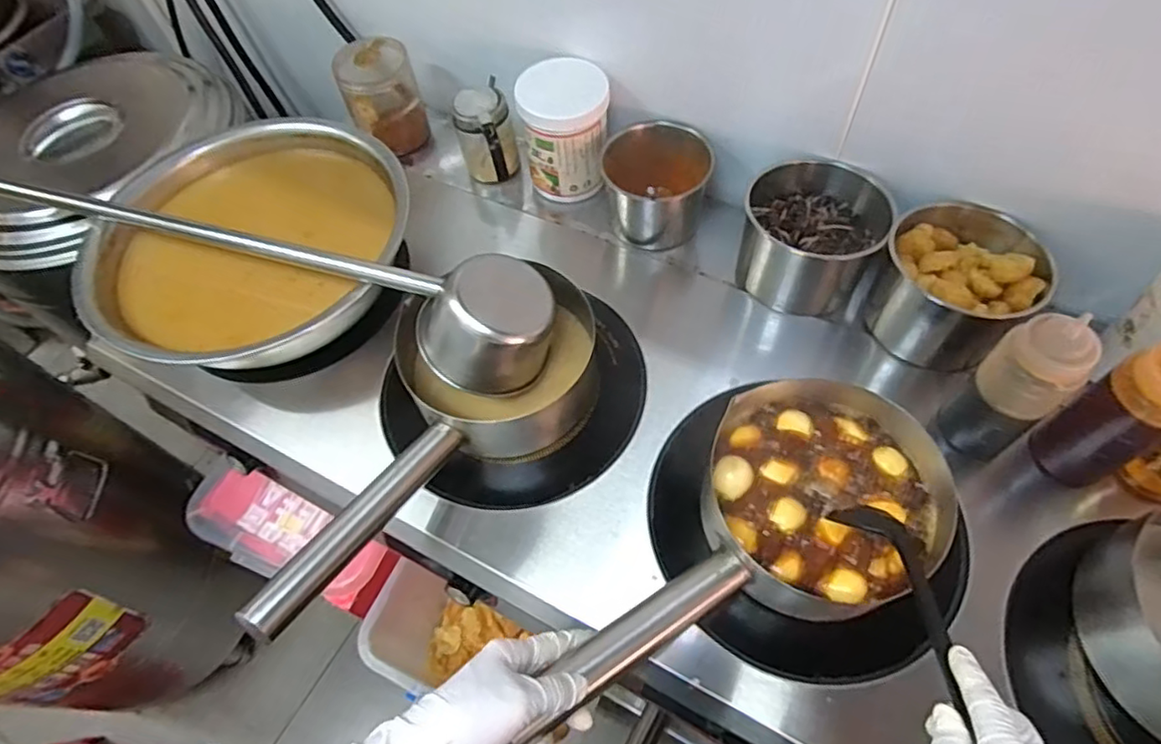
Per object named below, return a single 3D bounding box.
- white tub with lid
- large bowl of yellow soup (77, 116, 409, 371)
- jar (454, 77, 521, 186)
[{"bbox_3d":[-0.019,-0.310,0.831,0.113,0.160,0.094,-5,59,2],"label":"white tub with lid"},{"bbox_3d":[-0.381,-0.149,0.764,0.350,0.098,0.353,-2,59,4],"label":"large bowl of yellow soup"},{"bbox_3d":[-0.128,-0.321,0.877,0.071,0.121,0.101,-14,59,-3],"label":"jar"}]

